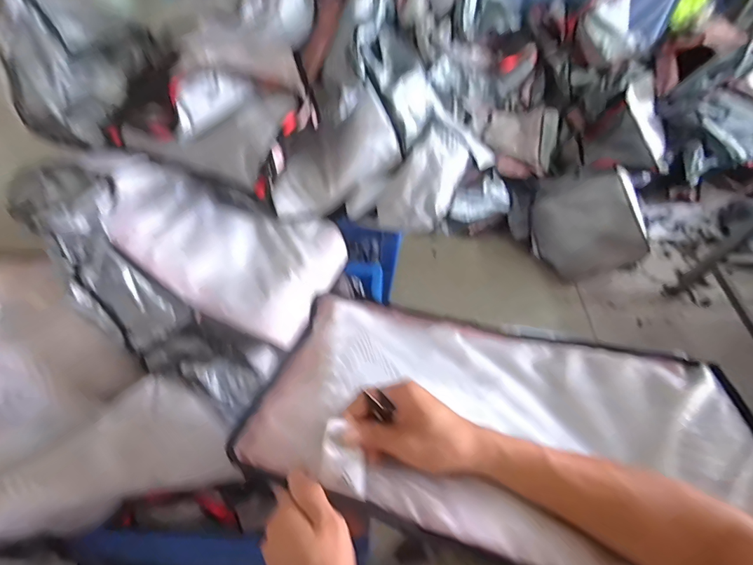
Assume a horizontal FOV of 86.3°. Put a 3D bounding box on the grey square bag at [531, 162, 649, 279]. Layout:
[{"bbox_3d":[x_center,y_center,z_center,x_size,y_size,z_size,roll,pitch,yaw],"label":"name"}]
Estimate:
[{"bbox_3d":[0.756,-0.203,1.470,0.352,0.385,0.051,-13,22,41],"label":"grey square bag"}]

